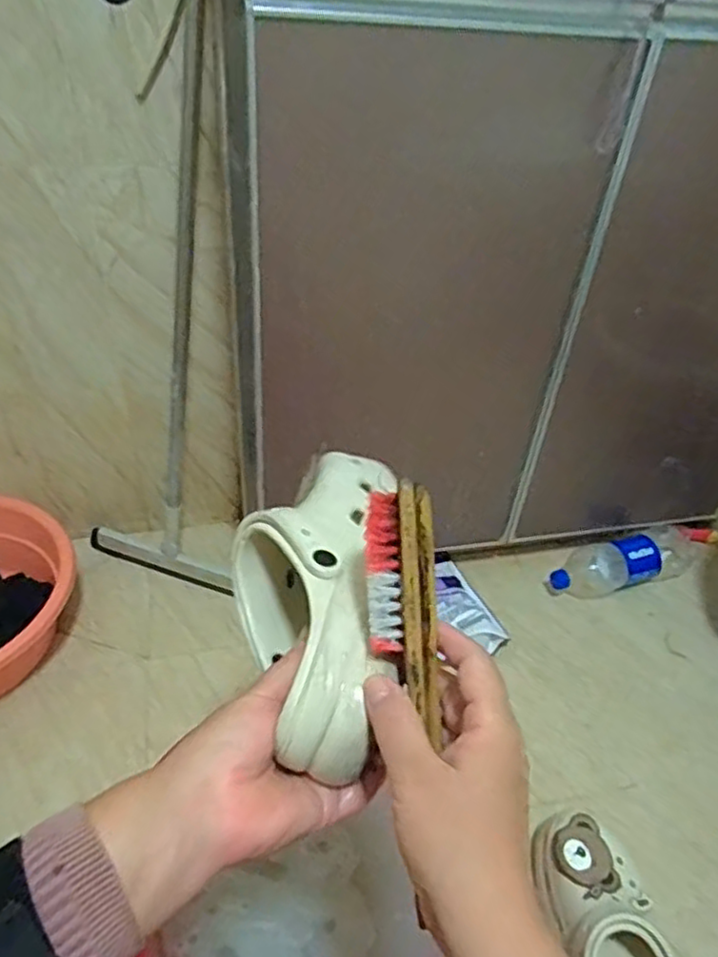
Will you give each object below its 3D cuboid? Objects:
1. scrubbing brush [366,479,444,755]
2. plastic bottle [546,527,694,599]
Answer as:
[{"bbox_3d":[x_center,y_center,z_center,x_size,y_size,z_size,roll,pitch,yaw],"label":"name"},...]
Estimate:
[{"bbox_3d":[0.024,0.068,0.363,0.033,0.126,0.036,-10,-8,30],"label":"scrubbing brush"},{"bbox_3d":[0.428,0.133,1.098,0.268,0.074,0.086,-15,43,-19],"label":"plastic bottle"}]

